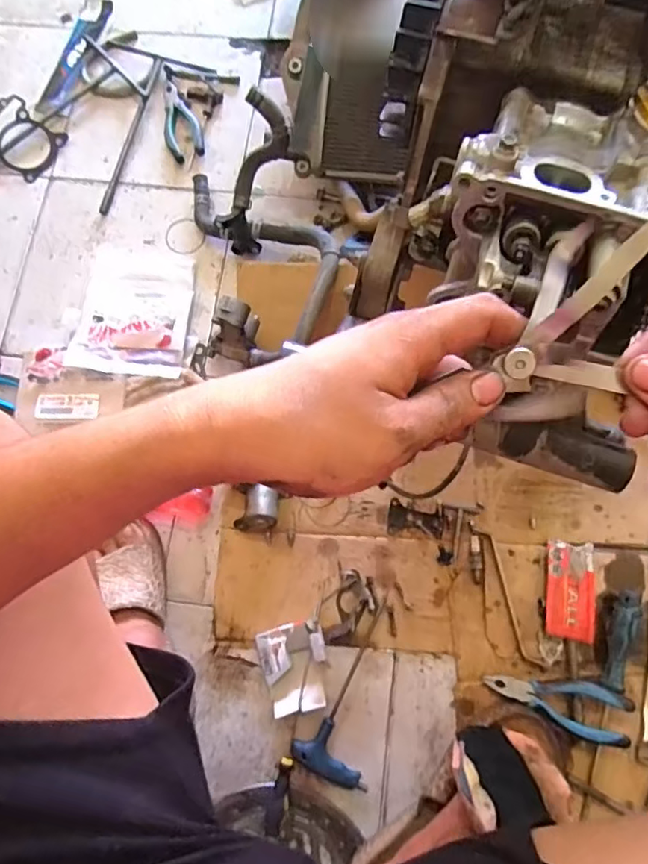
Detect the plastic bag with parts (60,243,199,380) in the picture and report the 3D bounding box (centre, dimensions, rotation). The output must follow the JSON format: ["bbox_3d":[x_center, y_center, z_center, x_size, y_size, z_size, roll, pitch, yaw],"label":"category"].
[{"bbox_3d":[-0.260,-0.172,0.773,0.149,0.028,0.202,4,72,4],"label":"plastic bag with parts"}]

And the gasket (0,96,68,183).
[{"bbox_3d":[-0.474,-0.458,0.868,0.139,0.009,0.112,30,78,7],"label":"gasket"}]

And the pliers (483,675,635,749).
[{"bbox_3d":[0.260,0.302,0.622,0.148,0.030,0.057,14,73,7],"label":"pliers"}]

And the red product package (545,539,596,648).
[{"bbox_3d":[0.290,0.185,0.651,0.058,0.021,0.110,8,73,5],"label":"red product package"}]

